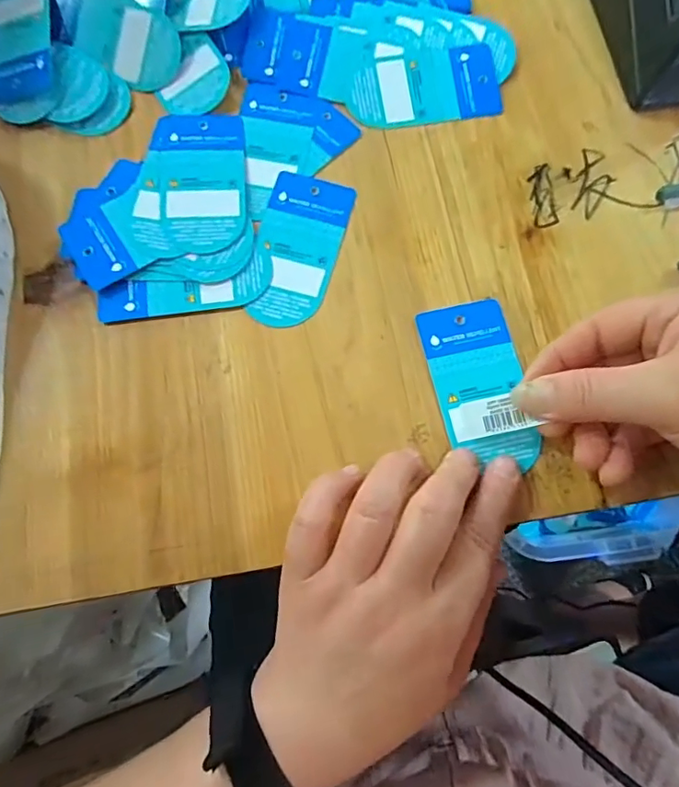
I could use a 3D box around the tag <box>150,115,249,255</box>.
[{"bbox_3d":[-0.079,-0.122,0.295,0.051,0.004,0.093,-5,74,-3],"label":"tag"}]

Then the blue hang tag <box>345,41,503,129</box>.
[{"bbox_3d":[0.051,-0.188,0.316,0.092,0.004,0.047,-9,83,-3],"label":"blue hang tag"}]

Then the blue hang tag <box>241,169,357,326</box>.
[{"bbox_3d":[-0.024,-0.081,0.287,0.046,0.004,0.093,16,74,3],"label":"blue hang tag"}]

